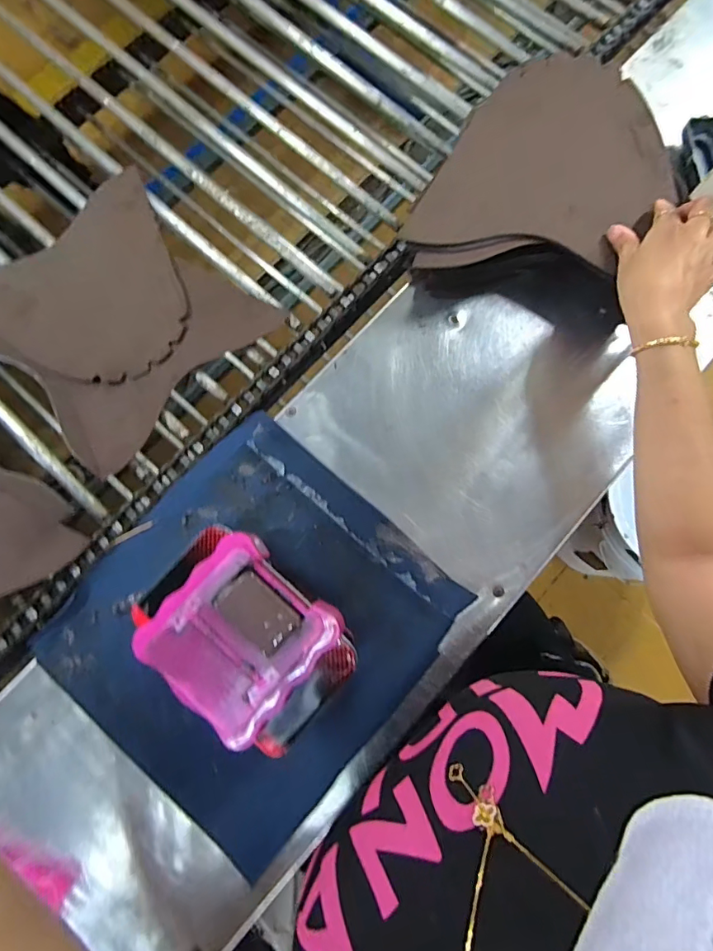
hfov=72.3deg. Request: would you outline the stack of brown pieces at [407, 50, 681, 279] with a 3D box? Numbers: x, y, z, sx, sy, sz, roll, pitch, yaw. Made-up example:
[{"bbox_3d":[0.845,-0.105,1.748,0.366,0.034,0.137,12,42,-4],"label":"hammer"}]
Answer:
[{"bbox_3d":[0.190,-0.329,0.529,0.248,0.070,0.247,4,80,0],"label":"stack of brown pieces"}]

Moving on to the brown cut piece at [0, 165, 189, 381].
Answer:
[{"bbox_3d":[-0.295,-0.203,0.546,0.235,0.011,0.212,-39,80,-7],"label":"brown cut piece"}]

